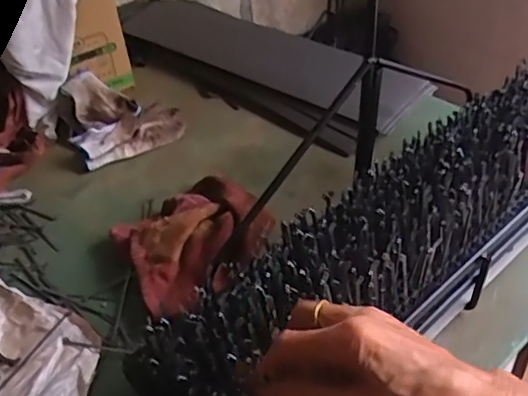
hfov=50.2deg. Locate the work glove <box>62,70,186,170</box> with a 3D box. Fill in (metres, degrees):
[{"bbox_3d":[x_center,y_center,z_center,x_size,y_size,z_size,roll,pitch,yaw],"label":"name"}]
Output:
[{"bbox_3d":[-0.227,-0.136,0.908,0.181,0.083,0.165,-12,40,-8],"label":"work glove"}]

